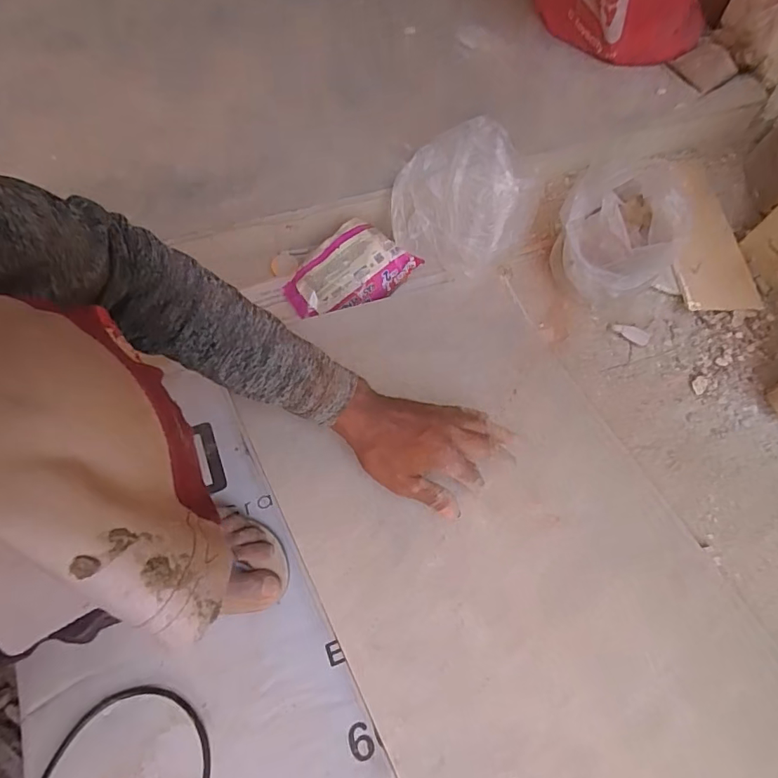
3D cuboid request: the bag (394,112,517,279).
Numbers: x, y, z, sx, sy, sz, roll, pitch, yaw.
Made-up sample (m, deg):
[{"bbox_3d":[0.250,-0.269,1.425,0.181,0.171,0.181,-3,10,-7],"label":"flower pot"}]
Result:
[{"bbox_3d":[0.094,-0.249,0.670,0.142,0.105,0.191,33,70,14],"label":"bag"}]

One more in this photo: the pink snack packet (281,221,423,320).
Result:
[{"bbox_3d":[-0.053,-0.154,0.662,0.158,0.046,0.098,-38,71,-15],"label":"pink snack packet"}]

